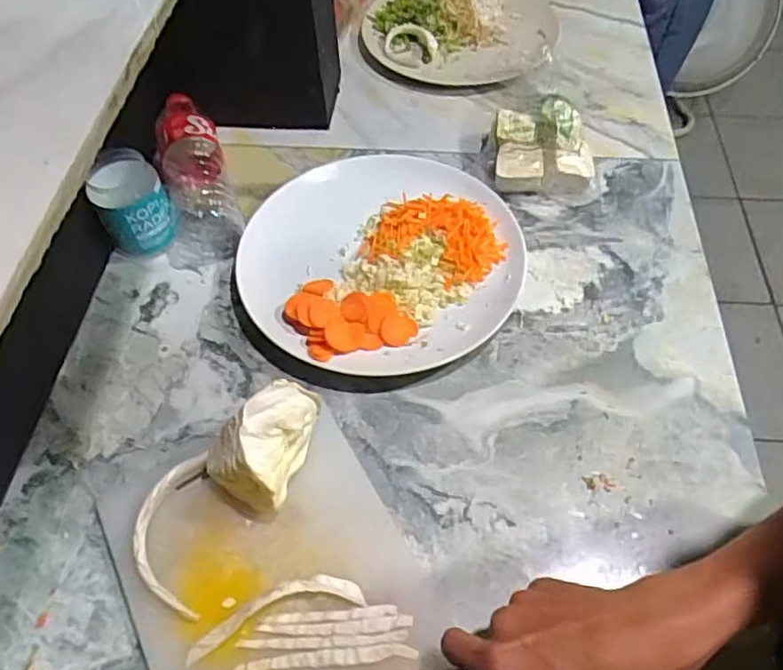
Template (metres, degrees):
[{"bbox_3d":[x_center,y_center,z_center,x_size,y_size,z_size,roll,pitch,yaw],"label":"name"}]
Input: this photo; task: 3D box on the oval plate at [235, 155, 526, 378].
[{"bbox_3d":[-0.009,-0.073,0.605,0.263,0.037,0.237,-28,60,-17],"label":"oval plate"}]

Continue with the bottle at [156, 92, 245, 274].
[{"bbox_3d":[-0.208,-0.167,0.653,0.074,0.067,0.203,-17,57,-10],"label":"bottle"}]

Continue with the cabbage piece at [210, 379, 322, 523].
[{"bbox_3d":[-0.098,0.081,0.480,0.065,0.071,0.090,15,57,11],"label":"cabbage piece"}]

